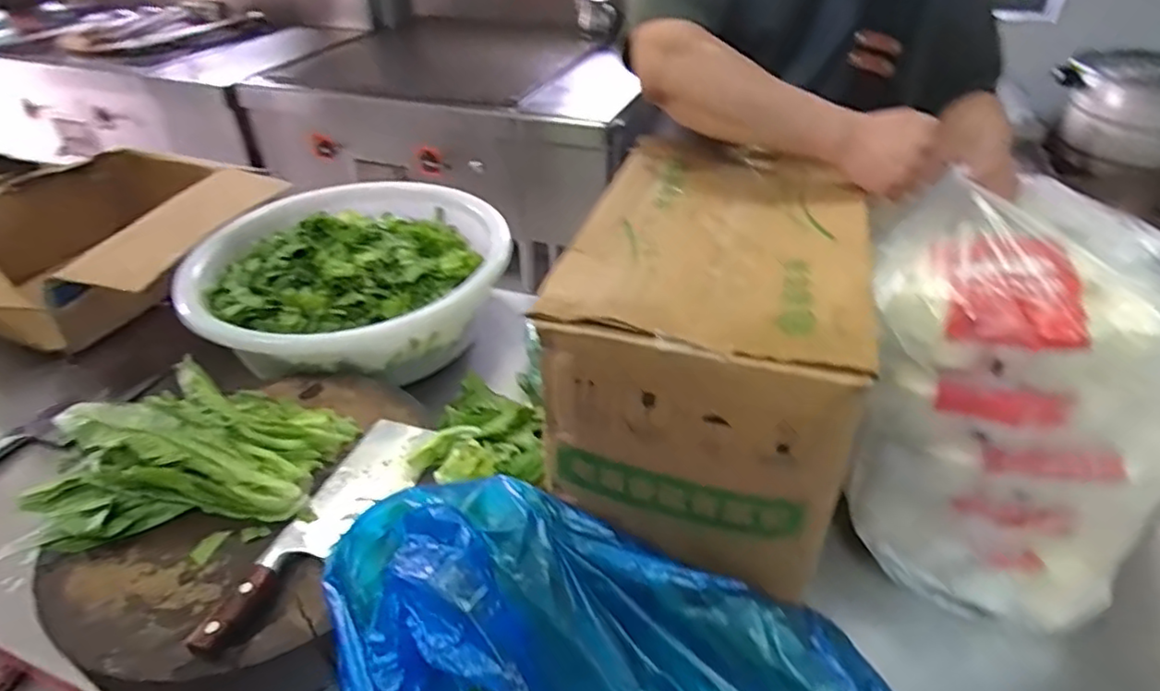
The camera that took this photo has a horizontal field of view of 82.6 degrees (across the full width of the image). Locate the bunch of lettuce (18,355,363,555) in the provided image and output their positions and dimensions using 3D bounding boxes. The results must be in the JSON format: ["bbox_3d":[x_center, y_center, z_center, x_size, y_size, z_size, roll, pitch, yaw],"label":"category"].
[{"bbox_3d":[-0.440,0.119,0.740,0.323,0.073,0.246,11,38,17],"label":"bunch of lettuce"}]

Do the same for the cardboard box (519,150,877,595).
[{"bbox_3d":[0.142,-0.012,0.722,0.269,0.237,0.406,9,37,14],"label":"cardboard box"}]

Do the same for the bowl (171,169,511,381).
[{"bbox_3d":[-0.357,-0.123,1.036,0.461,0.154,0.438,-1,36,1],"label":"bowl"}]

